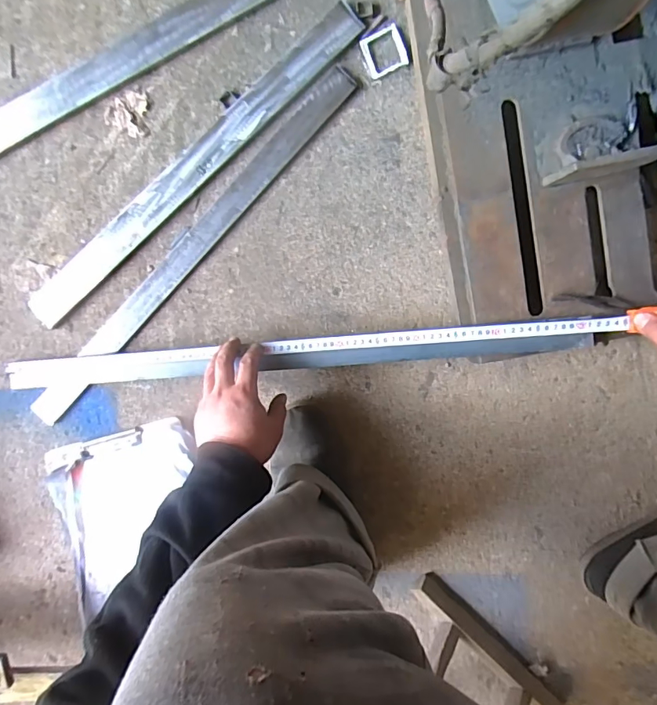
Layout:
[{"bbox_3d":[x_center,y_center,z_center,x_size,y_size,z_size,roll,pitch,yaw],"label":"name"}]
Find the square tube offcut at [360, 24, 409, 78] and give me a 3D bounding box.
[{"bbox_3d":[0.074,-0.398,0.593,0.054,0.006,0.052,-25,93,5],"label":"square tube offcut"}]

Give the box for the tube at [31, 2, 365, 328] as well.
[{"bbox_3d":[-0.194,-0.252,0.621,0.592,0.022,0.059,-42,91,6],"label":"tube"}]

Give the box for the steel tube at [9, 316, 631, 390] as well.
[{"bbox_3d":[-0.051,0.008,0.606,0.816,0.042,0.052,-4,95,8],"label":"steel tube"}]

